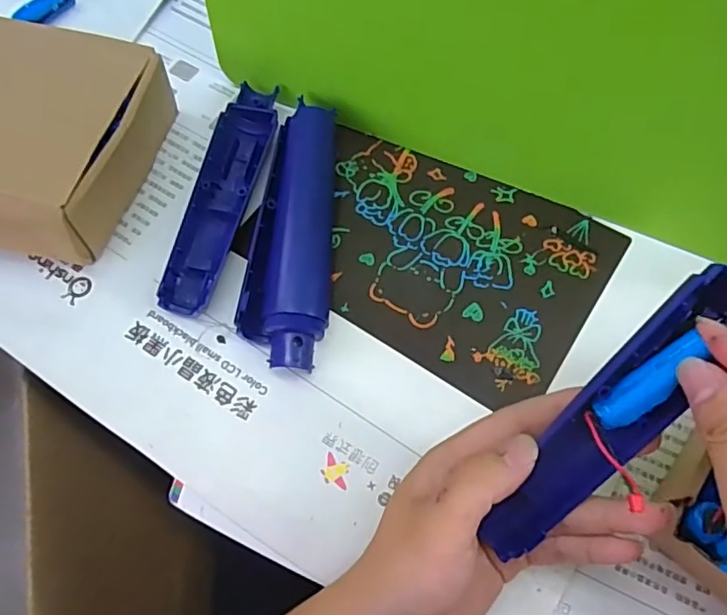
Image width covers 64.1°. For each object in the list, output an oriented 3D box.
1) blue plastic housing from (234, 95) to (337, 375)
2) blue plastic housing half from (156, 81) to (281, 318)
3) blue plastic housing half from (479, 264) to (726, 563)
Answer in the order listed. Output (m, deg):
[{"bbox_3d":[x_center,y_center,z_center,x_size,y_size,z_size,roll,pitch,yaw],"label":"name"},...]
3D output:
[{"bbox_3d":[-0.040,-0.047,0.357,0.048,0.024,0.170,6,69,4],"label":"blue plastic housing"},{"bbox_3d":[-0.090,-0.071,0.373,0.038,0.017,0.161,13,70,7],"label":"blue plastic housing half"},{"bbox_3d":[0.108,0.042,0.238,0.035,0.019,0.165,40,105,16],"label":"blue plastic housing half"}]

